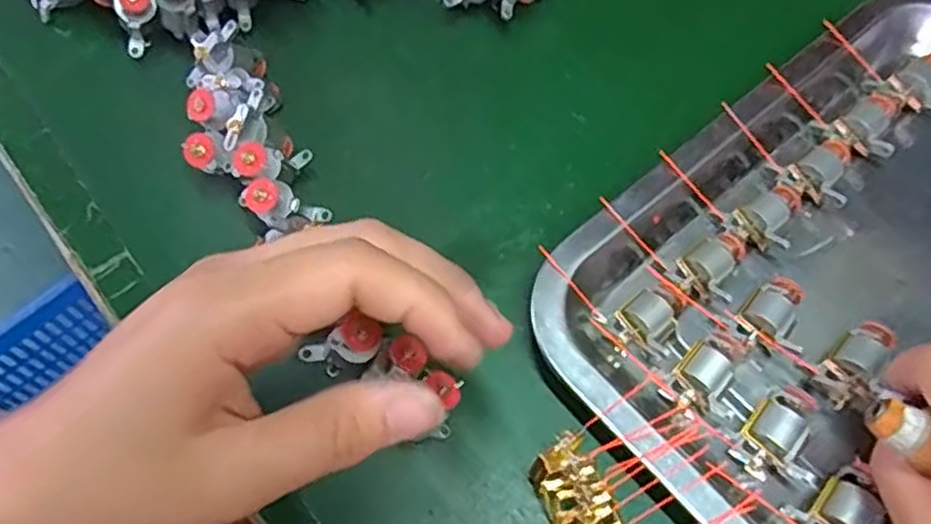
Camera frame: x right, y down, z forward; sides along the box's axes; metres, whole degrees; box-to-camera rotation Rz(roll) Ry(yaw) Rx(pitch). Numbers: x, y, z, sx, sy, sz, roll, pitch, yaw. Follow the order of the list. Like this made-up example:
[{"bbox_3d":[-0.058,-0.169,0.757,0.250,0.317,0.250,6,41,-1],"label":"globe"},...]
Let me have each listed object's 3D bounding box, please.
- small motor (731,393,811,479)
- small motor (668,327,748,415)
[{"bbox_3d":[0.105,0.060,0.253,0.018,0.012,0.030,36,70,17],"label":"small motor"},{"bbox_3d":[0.087,0.040,0.265,0.017,0.011,0.033,40,72,18],"label":"small motor"}]

